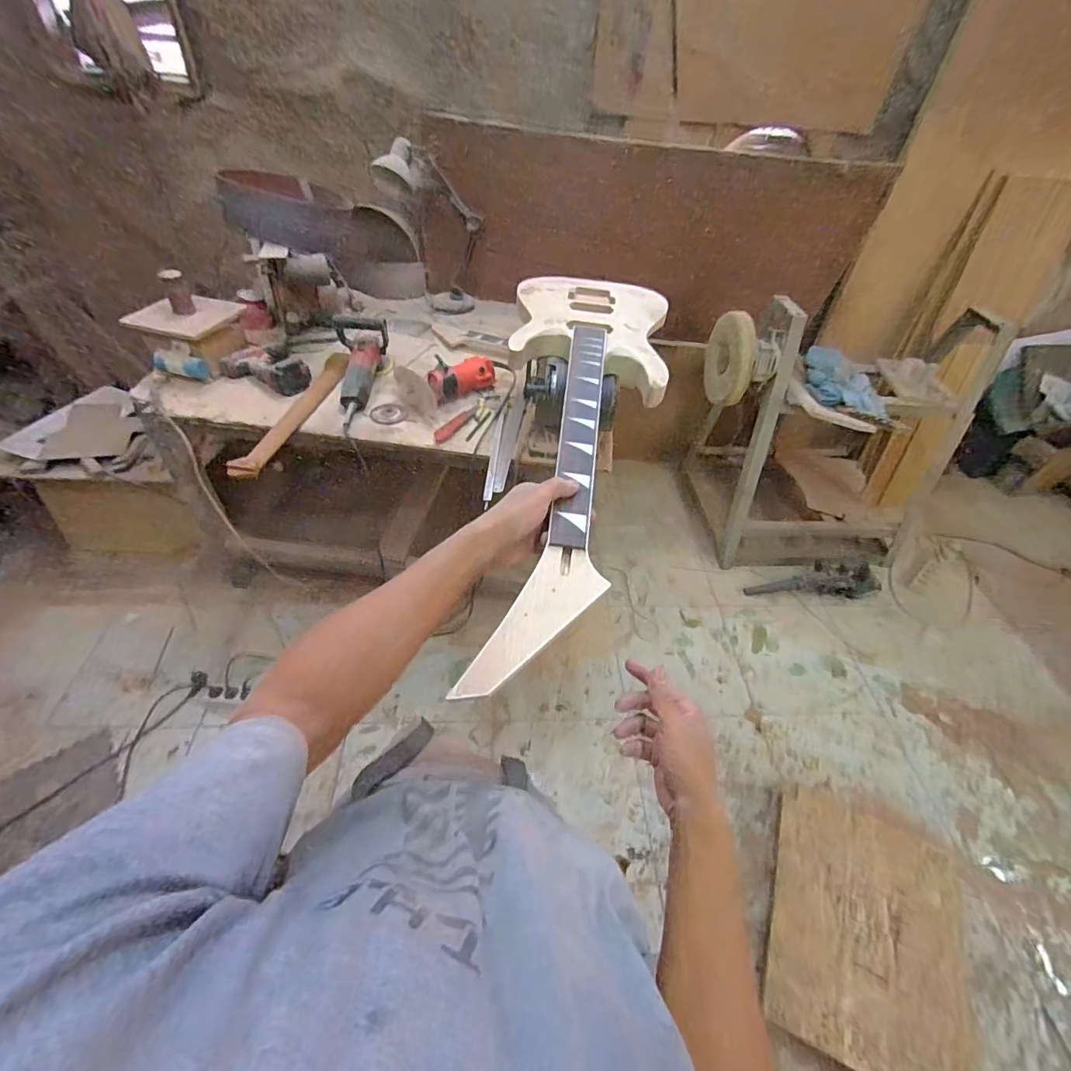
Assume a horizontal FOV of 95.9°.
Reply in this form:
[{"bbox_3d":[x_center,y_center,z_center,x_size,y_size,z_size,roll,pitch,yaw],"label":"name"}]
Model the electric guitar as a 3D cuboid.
[{"bbox_3d":[0.055,-0.196,0.702,0.248,0.045,0.897,9,48,3],"label":"electric guitar"}]

